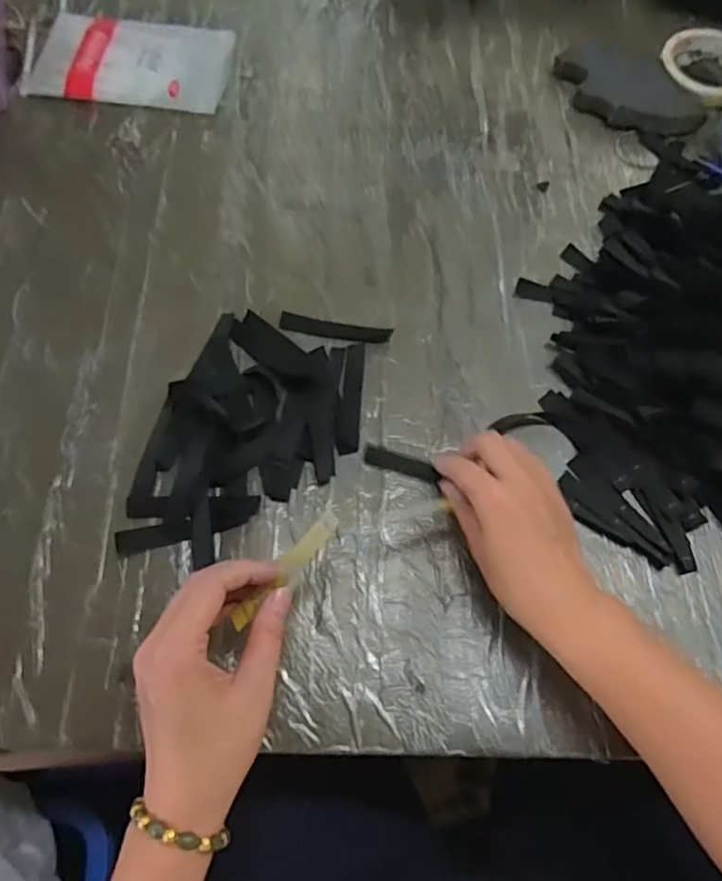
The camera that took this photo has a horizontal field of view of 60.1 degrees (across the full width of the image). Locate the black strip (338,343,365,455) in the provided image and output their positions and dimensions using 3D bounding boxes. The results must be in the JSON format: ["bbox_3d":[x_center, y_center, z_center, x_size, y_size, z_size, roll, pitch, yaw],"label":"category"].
[{"bbox_3d":[-0.006,-0.034,0.479,0.015,0.004,0.094,4,65,0],"label":"black strip"}]

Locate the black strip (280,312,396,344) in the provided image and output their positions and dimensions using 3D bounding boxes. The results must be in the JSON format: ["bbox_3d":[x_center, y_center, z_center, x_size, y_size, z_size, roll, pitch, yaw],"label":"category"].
[{"bbox_3d":[-0.020,-0.091,0.511,0.090,0.004,0.018,8,65,2],"label":"black strip"}]

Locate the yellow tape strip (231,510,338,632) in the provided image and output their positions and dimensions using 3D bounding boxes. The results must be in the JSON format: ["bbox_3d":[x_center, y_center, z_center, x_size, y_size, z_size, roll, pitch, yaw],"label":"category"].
[{"bbox_3d":[-0.044,0.077,0.365,0.016,0.017,0.086,45,99,17],"label":"yellow tape strip"}]

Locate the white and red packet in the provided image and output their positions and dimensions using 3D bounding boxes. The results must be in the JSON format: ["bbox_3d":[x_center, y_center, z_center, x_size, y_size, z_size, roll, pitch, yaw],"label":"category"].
[{"bbox_3d":[-0.225,-0.369,0.610,0.184,0.023,0.102,4,65,0],"label":"white and red packet"}]

